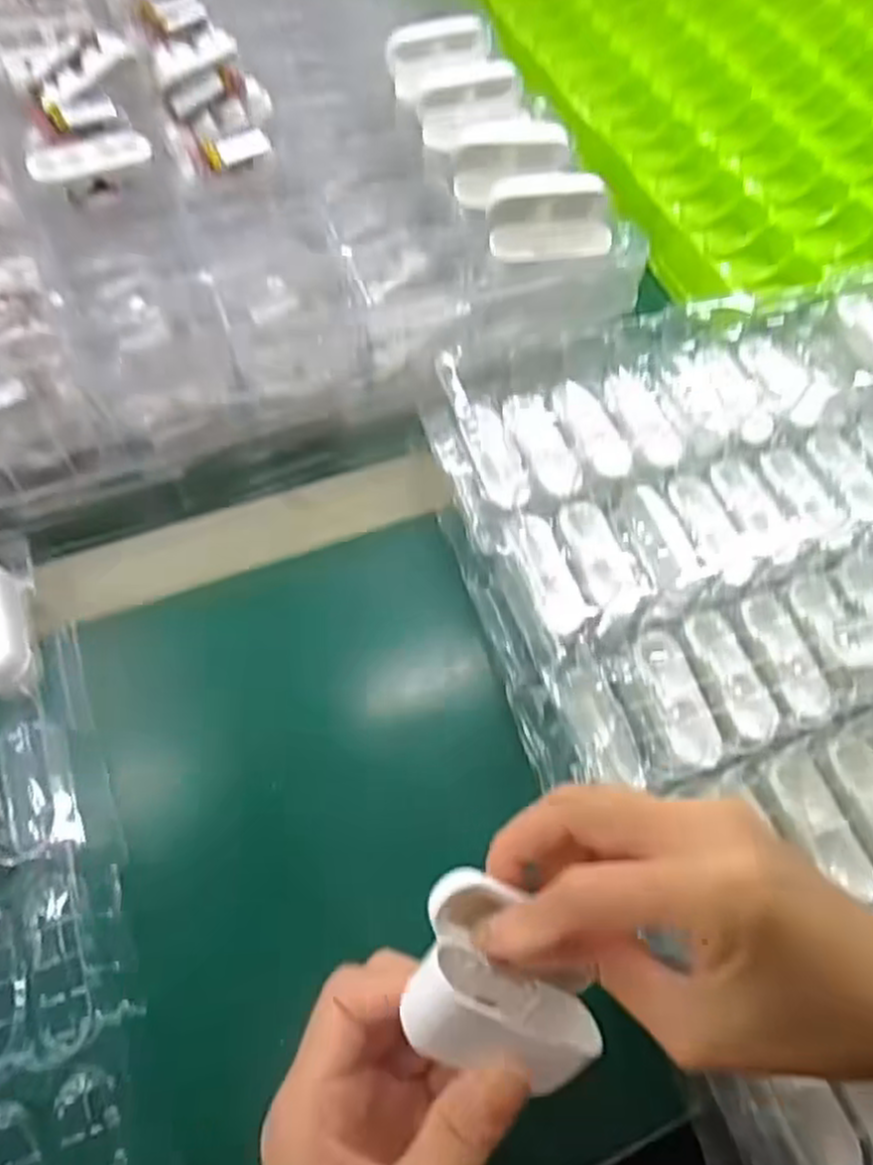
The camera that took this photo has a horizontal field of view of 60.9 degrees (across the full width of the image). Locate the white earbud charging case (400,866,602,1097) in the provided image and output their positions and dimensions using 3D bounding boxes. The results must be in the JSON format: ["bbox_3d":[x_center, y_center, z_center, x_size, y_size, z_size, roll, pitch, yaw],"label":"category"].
[{"bbox_3d":[0.024,0.126,0.233,0.063,0.034,0.048,16,91,-7],"label":"white earbud charging case"}]

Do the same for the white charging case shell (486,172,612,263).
[{"bbox_3d":[0.060,-0.196,0.399,0.066,0.037,0.031,-3,63,-6],"label":"white charging case shell"}]

